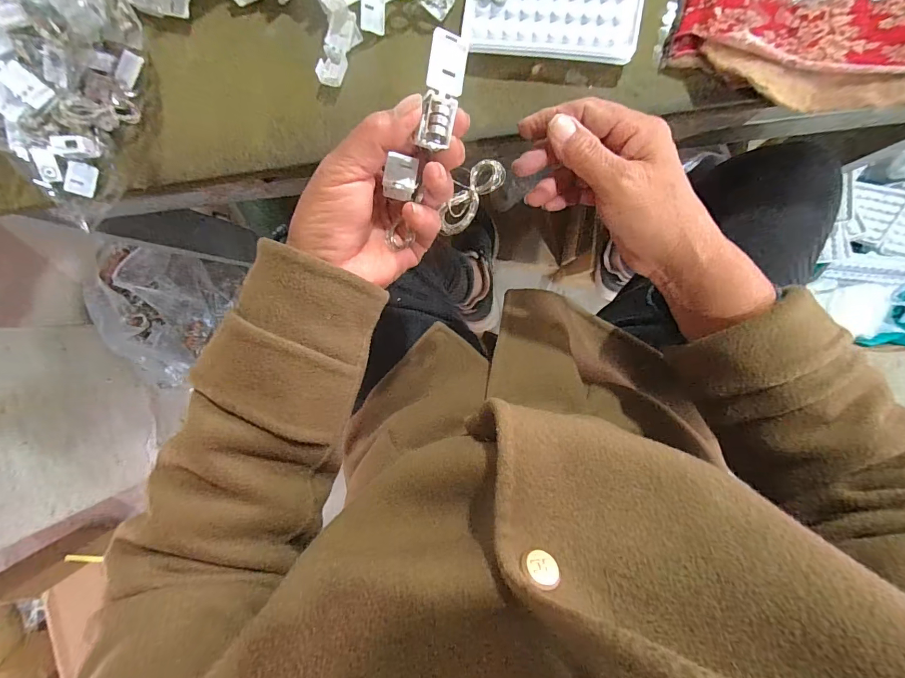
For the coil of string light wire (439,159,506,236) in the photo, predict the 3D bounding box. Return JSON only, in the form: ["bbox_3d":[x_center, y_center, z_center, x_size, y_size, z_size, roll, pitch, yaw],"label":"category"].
[{"bbox_3d":[0.011,-0.092,0.258,0.021,0.008,0.055,40,110,2],"label":"coil of string light wire"}]

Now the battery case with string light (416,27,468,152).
[{"bbox_3d":[-0.006,-0.131,0.211,0.019,0.012,0.056,8,100,-23],"label":"battery case with string light"}]

